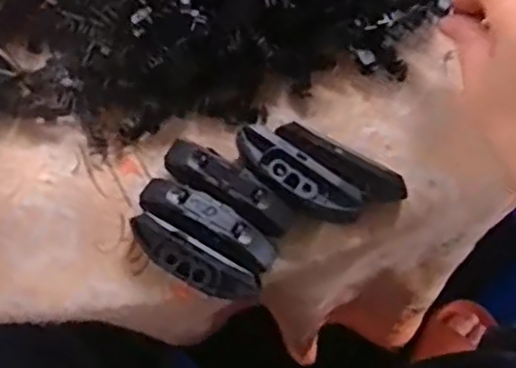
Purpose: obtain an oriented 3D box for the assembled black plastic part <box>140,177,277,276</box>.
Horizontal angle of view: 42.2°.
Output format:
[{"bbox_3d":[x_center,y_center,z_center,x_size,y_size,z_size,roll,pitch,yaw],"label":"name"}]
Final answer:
[{"bbox_3d":[-0.025,0.019,0.327,0.071,0.017,0.022,30,75,7],"label":"assembled black plastic part"}]

